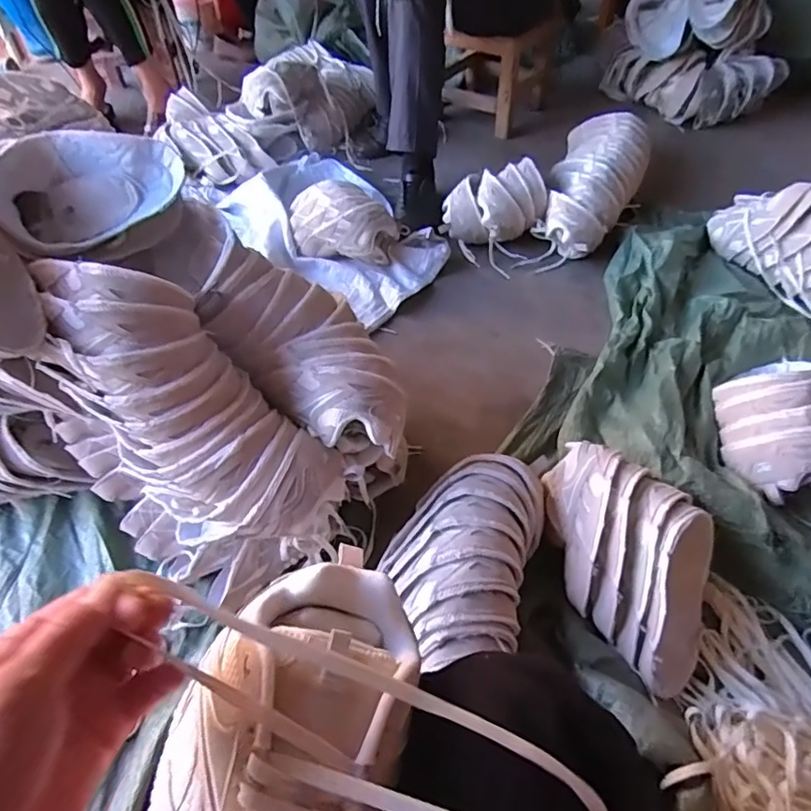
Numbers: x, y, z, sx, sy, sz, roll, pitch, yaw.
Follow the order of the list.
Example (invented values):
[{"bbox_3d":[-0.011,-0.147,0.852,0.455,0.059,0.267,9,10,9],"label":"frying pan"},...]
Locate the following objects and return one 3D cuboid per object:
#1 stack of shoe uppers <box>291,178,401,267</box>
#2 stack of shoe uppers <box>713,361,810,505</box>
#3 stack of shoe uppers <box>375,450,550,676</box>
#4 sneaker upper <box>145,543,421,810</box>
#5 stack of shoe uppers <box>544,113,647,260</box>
[{"bbox_3d":[-0.141,-0.411,1.219,0.224,0.128,0.181,-11,51,-6],"label":"stack of shoe uppers"},{"bbox_3d":[0.551,0.032,0.807,0.132,0.098,0.210,13,53,13],"label":"stack of shoe uppers"},{"bbox_3d":[0.070,0.170,0.668,0.171,0.083,0.284,15,53,14],"label":"stack of shoe uppers"},{"bbox_3d":[-0.068,0.197,0.275,0.117,0.071,0.238,7,59,9],"label":"sneaker upper"},{"bbox_3d":[0.466,-0.557,1.322,0.208,0.115,0.561,14,53,14],"label":"stack of shoe uppers"}]

